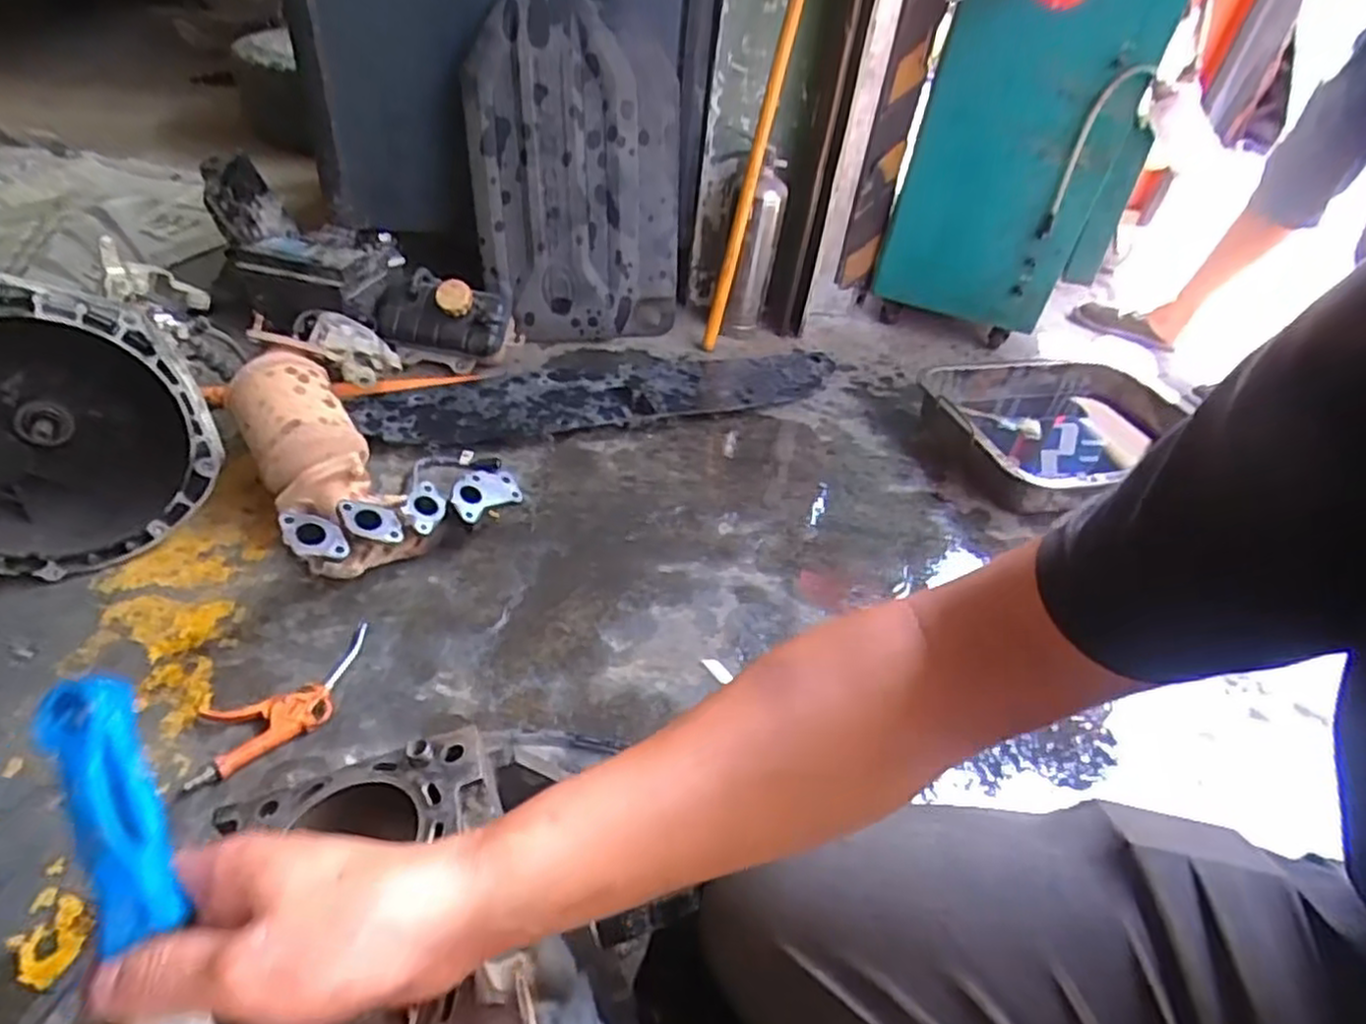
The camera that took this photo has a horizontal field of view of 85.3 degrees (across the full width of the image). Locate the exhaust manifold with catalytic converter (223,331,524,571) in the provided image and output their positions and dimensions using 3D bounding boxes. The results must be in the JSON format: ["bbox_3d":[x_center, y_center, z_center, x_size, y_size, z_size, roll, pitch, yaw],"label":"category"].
[{"bbox_3d":[-0.417,-0.077,1.032,0.303,0.182,0.382,-20,47,-29],"label":"exhaust manifold with catalytic converter"}]

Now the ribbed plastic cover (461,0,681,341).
[{"bbox_3d":[-0.190,-0.604,1.391,0.395,0.544,0.138,-2,40,-11],"label":"ribbed plastic cover"}]

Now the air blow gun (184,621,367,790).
[{"bbox_3d":[-0.434,0.207,0.814,0.204,0.022,0.105,-23,48,-32],"label":"air blow gun"}]

